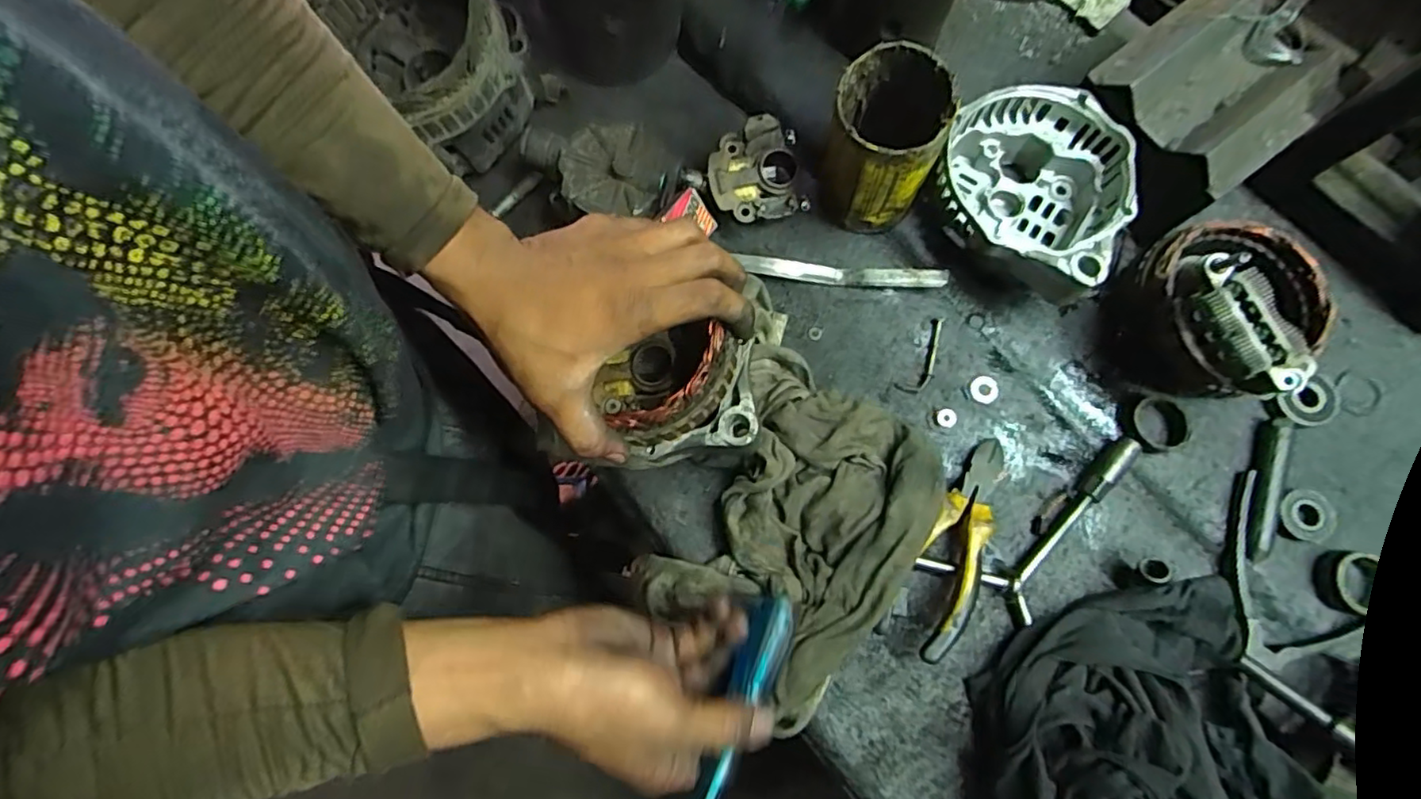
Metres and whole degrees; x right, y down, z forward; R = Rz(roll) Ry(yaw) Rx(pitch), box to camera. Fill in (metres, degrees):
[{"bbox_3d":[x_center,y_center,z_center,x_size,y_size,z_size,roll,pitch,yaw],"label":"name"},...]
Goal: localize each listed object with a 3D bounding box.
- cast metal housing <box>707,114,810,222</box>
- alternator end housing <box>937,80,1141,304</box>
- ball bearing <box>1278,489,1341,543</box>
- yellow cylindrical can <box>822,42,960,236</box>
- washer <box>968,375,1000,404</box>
[{"bbox_3d":[0.034,-0.172,0.478,0.071,0.040,0.070,0,77,1],"label":"cast metal housing"},{"bbox_3d":[0.222,-0.145,0.440,0.122,0.081,0.134,31,79,8],"label":"alternator end housing"},{"bbox_3d":[0.403,0.078,0.414,0.039,0.010,0.035,0,77,1],"label":"ball bearing"},{"bbox_3d":[0.118,-0.173,0.433,0.071,0.118,0.072,0,77,1],"label":"yellow cylindrical can"},{"bbox_3d":[0.200,-0.007,0.451,0.020,0.004,0.021,0,77,1],"label":"washer"}]

